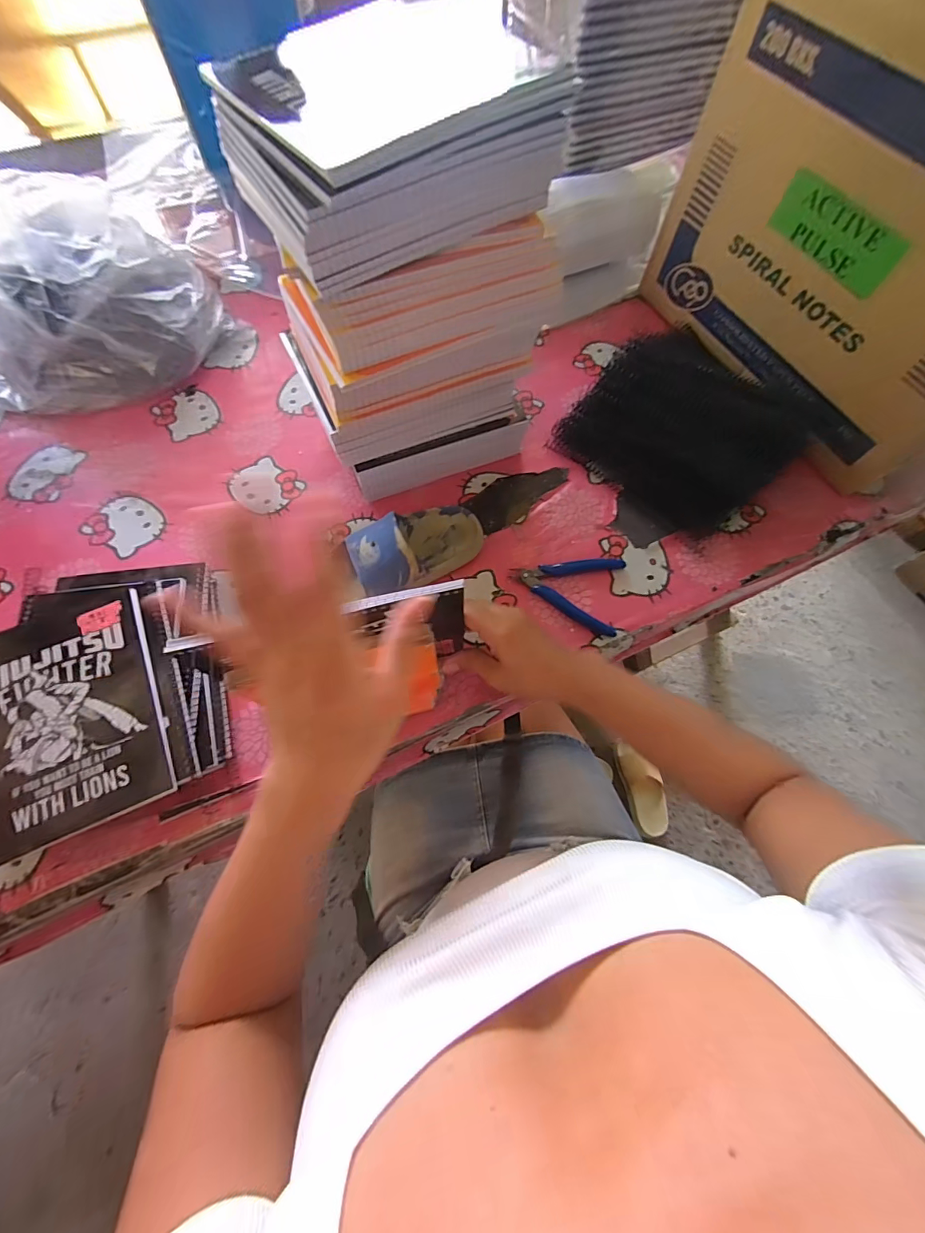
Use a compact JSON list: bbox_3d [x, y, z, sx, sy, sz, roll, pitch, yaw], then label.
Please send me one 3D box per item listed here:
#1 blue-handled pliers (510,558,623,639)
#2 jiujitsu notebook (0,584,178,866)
[{"bbox_3d":[0.111,-0.036,0.476,0.114,0.008,0.090,16,69,5],"label":"blue-handled pliers"},{"bbox_3d":[-0.345,0.073,0.389,0.146,0.018,0.222,-23,71,-11],"label":"jiujitsu notebook"}]

